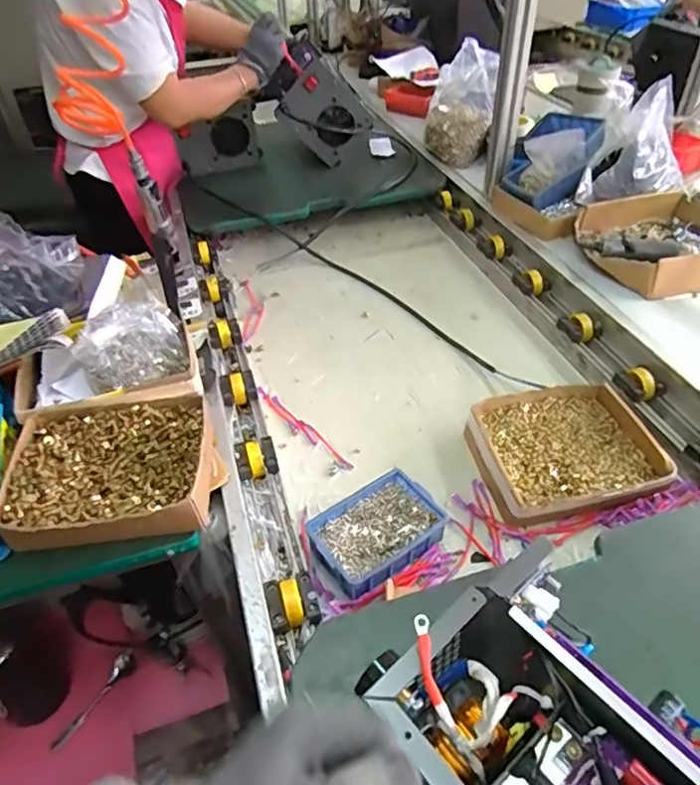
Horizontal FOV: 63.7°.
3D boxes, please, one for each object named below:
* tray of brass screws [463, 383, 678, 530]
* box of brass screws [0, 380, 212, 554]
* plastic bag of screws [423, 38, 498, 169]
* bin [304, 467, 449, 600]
[{"bbox_3d":[0.283,0.078,0.757,0.232,0.049,0.203,-9,43,-7],"label":"tray of brass screws"},{"bbox_3d":[-0.272,0.083,0.654,0.219,0.054,0.198,-10,43,-8],"label":"box of brass screws"},{"bbox_3d":[0.264,-0.680,1.343,0.152,0.124,0.269,12,81,15],"label":"plastic bag of screws"},{"bbox_3d":[0.033,0.169,0.672,0.151,0.050,0.102,-28,48,-25],"label":"bin"}]

